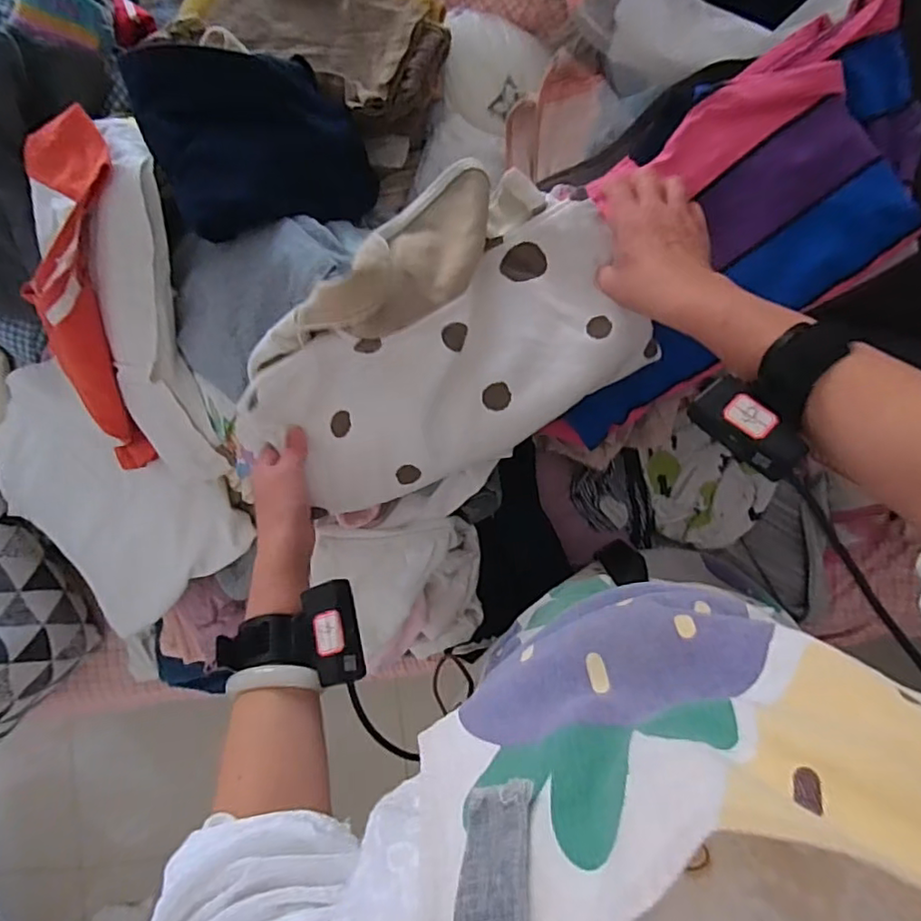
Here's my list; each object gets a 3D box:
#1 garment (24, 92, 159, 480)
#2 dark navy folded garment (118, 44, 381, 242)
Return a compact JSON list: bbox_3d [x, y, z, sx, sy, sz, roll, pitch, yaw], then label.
[{"bbox_3d":[-0.347,-0.137,0.555,0.091,0.072,0.330,4,110,6],"label":"garment"},{"bbox_3d":[-0.180,-0.310,0.593,0.058,0.251,0.153,10,119,36],"label":"dark navy folded garment"}]

